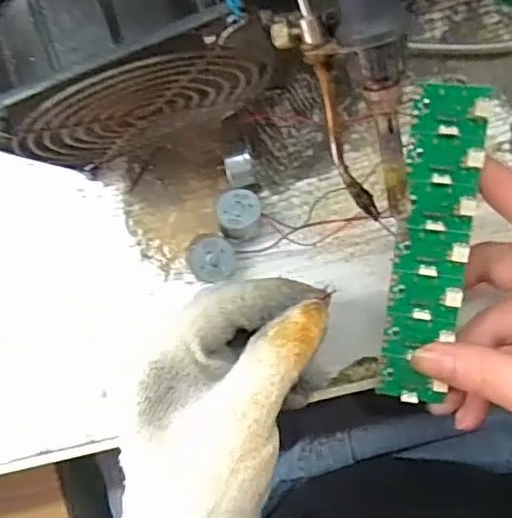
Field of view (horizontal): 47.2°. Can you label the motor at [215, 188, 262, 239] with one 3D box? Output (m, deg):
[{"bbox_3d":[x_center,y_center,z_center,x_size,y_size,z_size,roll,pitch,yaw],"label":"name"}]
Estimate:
[{"bbox_3d":[-0.008,-0.024,0.305,0.021,0.020,0.025,-12,88,8],"label":"motor"}]

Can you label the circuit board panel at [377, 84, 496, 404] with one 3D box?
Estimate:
[{"bbox_3d":[0.075,-0.003,0.252,0.029,0.007,0.137,8,104,8],"label":"circuit board panel"}]

